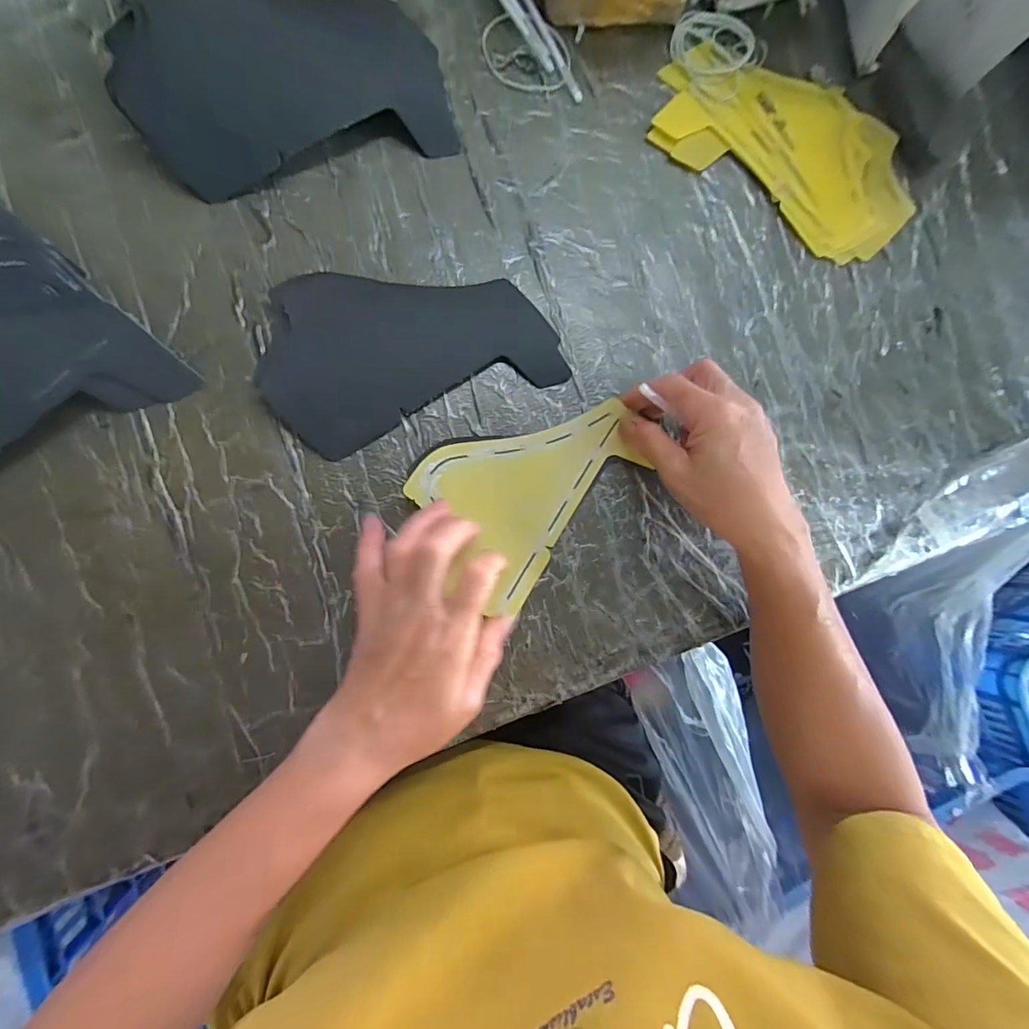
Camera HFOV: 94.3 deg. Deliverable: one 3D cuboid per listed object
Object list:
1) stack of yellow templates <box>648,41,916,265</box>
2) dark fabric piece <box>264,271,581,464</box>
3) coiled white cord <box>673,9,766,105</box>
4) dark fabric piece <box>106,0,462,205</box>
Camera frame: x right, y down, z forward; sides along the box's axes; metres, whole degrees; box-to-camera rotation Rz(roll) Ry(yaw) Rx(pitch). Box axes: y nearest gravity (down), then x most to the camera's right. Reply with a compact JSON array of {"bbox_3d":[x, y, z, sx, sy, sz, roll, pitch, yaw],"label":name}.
[{"bbox_3d":[0.222,-0.295,0.383,0.216,0.013,0.122,30,83,-6],"label":"stack of yellow templates"},{"bbox_3d":[-0.071,-0.119,0.325,0.192,0.010,0.112,-21,90,-10],"label":"dark fabric piece"},{"bbox_3d":[0.157,-0.365,0.376,0.069,0.008,0.072,0,87,-9],"label":"coiled white cord"},{"bbox_3d":[-0.147,-0.290,0.311,0.201,0.034,0.119,-19,90,-10],"label":"dark fabric piece"}]

